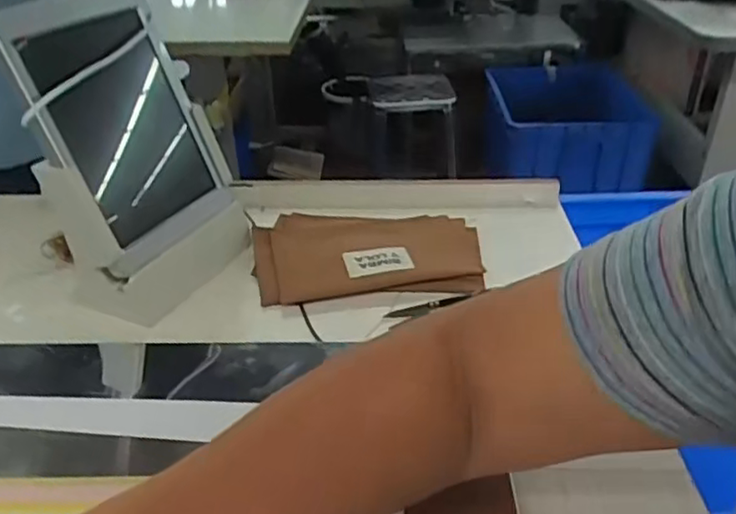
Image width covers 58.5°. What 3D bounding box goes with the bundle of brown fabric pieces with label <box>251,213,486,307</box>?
[{"bbox_3d":[-0.001,-0.010,0.622,0.208,0.014,0.146,-2,33,-2],"label":"bundle of brown fabric pieces with label"}]

